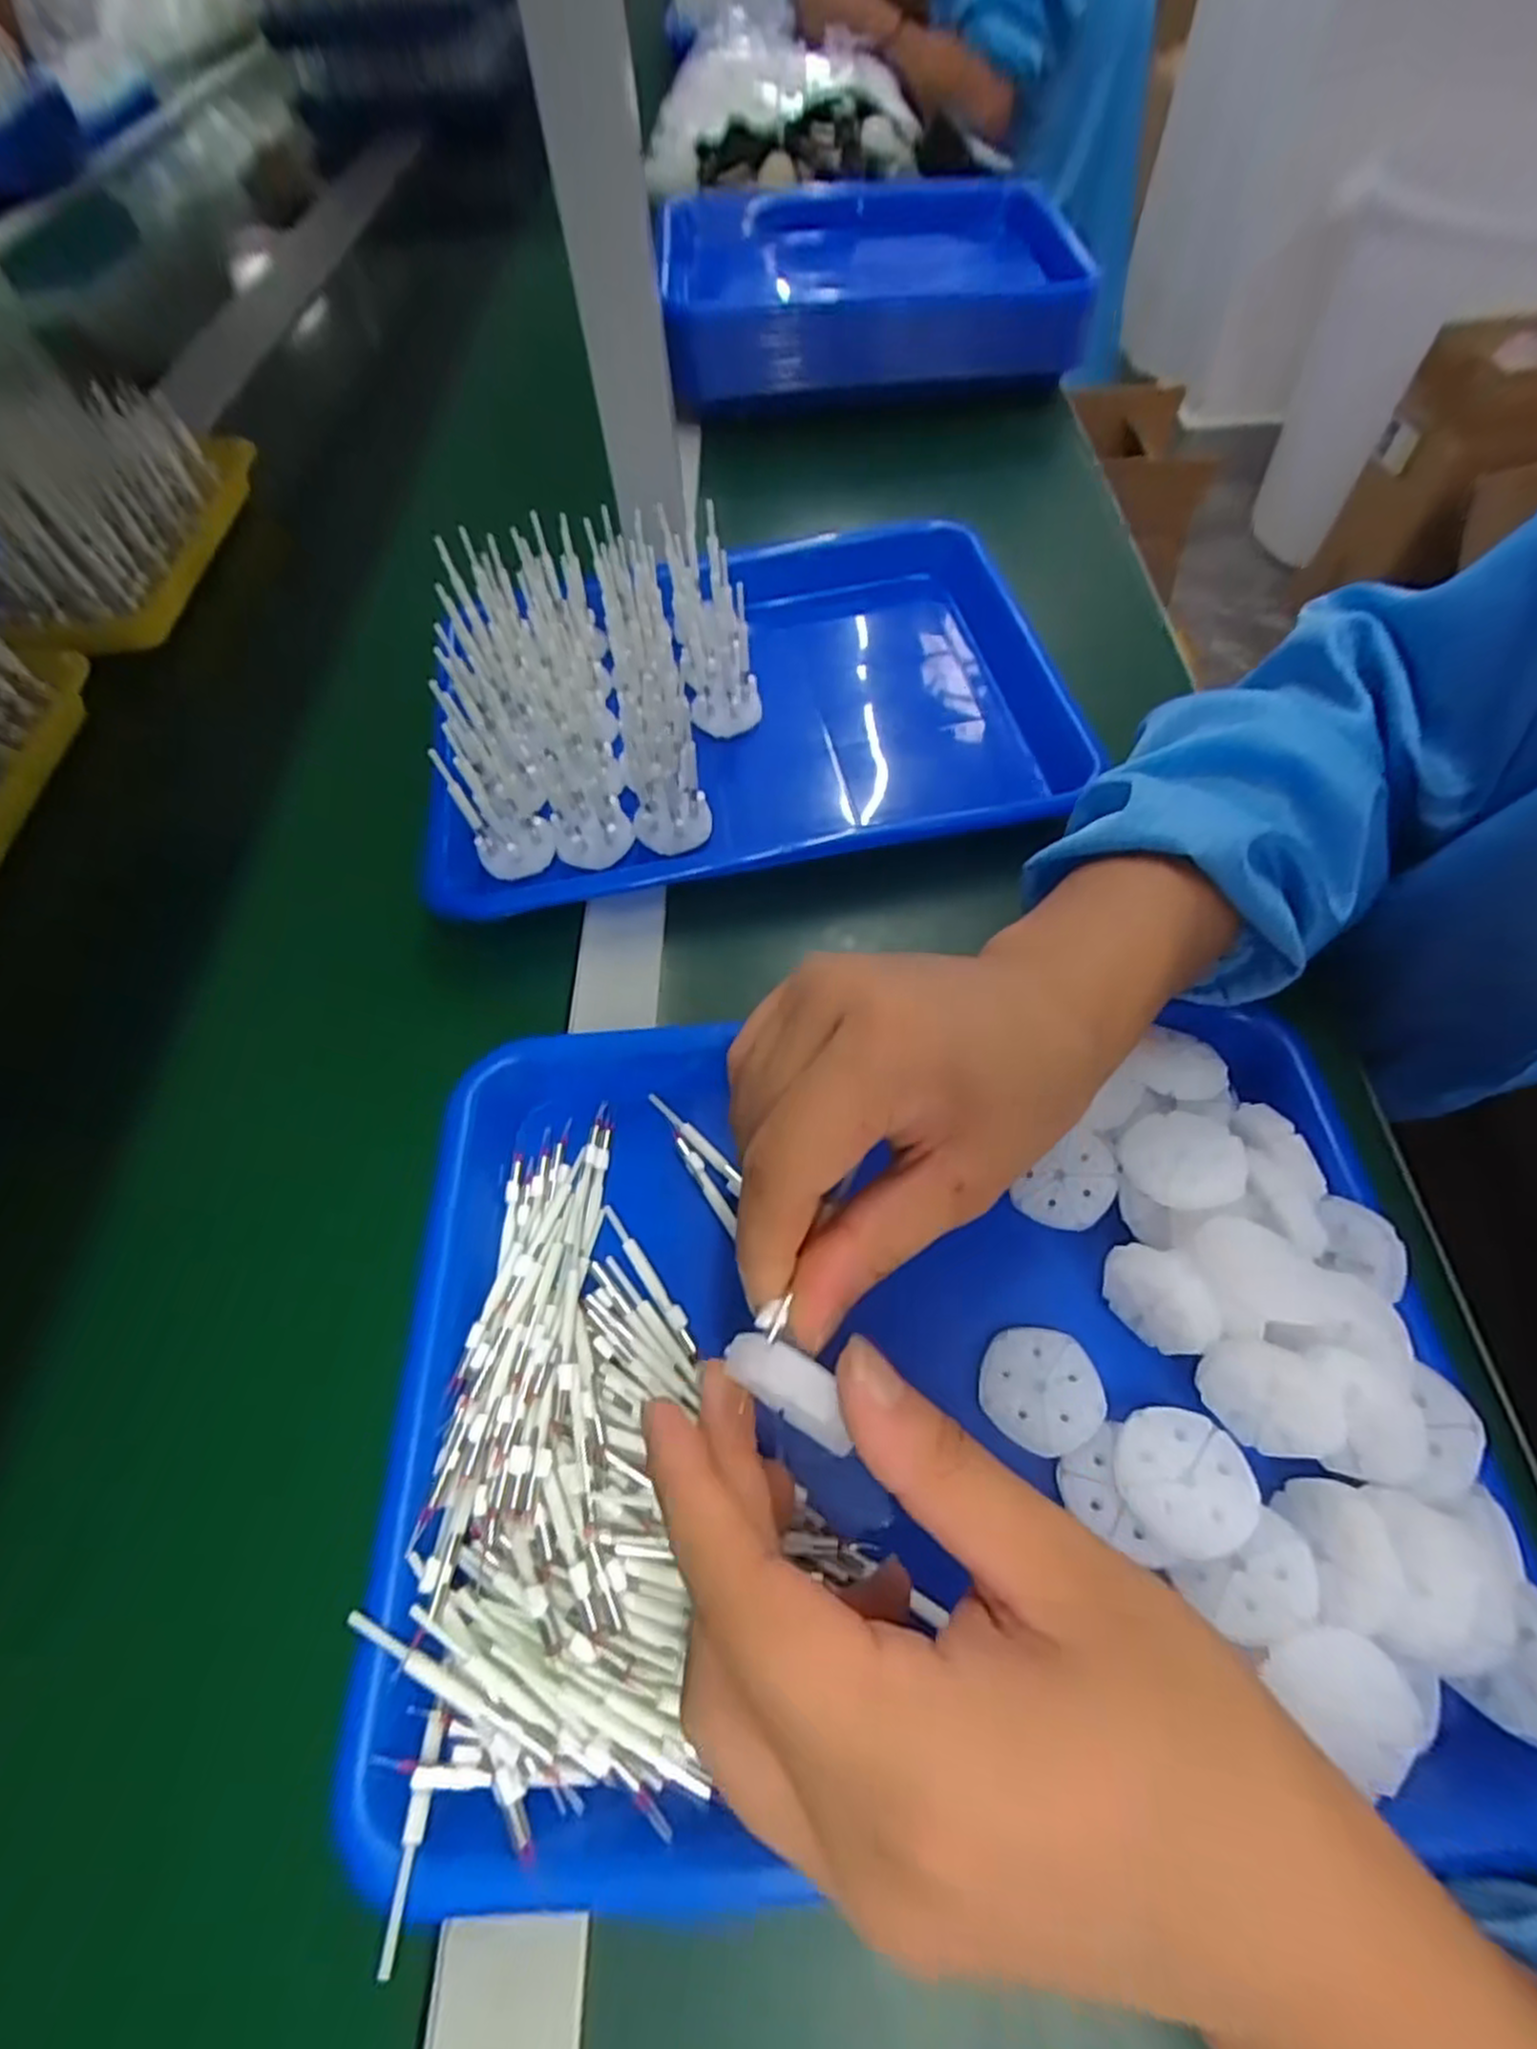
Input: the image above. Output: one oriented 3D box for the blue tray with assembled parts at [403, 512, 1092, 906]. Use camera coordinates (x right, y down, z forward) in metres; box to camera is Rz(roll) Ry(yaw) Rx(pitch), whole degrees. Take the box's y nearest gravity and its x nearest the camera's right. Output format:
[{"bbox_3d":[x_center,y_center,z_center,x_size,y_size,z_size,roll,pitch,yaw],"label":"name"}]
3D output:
[{"bbox_3d":[-0.007,-0.183,0.407,0.337,0.071,0.240,-10,60,-3],"label":"blue tray with assembled parts"}]

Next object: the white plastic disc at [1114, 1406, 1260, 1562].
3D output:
[{"bbox_3d":[0.125,0.138,0.231,0.037,0.009,0.038,-1,60,2],"label":"white plastic disc"}]

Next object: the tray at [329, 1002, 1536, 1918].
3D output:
[{"bbox_3d":[0.041,0.110,0.254,0.325,0.046,0.241,-2,60,2],"label":"tray"}]

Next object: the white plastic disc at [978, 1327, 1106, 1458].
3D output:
[{"bbox_3d":[0.090,0.121,0.253,0.037,0.008,0.037,-1,60,2],"label":"white plastic disc"}]

